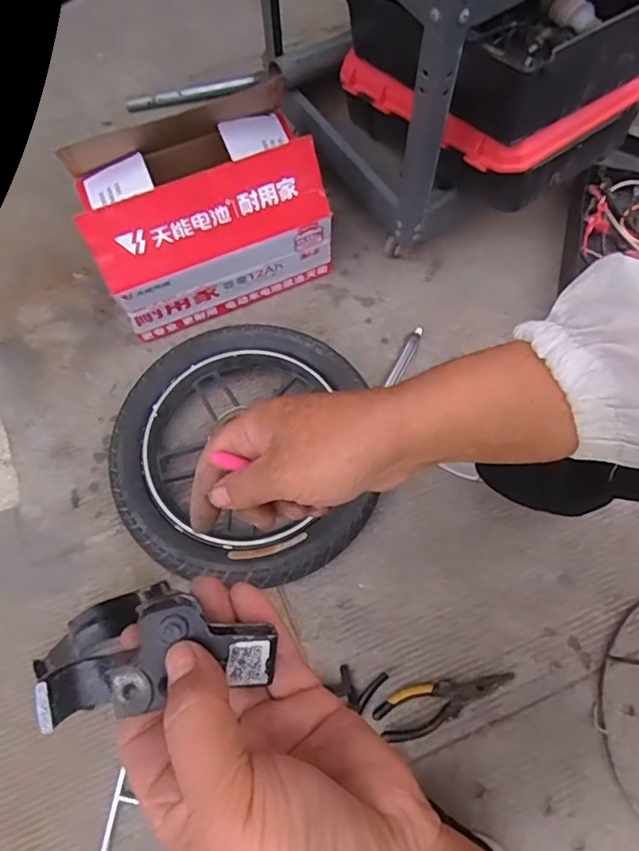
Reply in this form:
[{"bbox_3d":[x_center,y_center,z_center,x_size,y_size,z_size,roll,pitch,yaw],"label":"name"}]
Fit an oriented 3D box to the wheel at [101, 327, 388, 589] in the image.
[{"bbox_3d":[-0.107,0.037,0.765,0.323,0.082,0.349,0,71,1],"label":"wheel"}]

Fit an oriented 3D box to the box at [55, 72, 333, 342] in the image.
[{"bbox_3d":[-0.166,-0.310,0.813,0.307,0.210,0.216,-23,72,-7],"label":"box"}]

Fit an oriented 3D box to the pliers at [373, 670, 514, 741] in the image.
[{"bbox_3d":[0.152,0.334,0.682,0.168,0.014,0.052,-20,72,-6],"label":"pliers"}]

